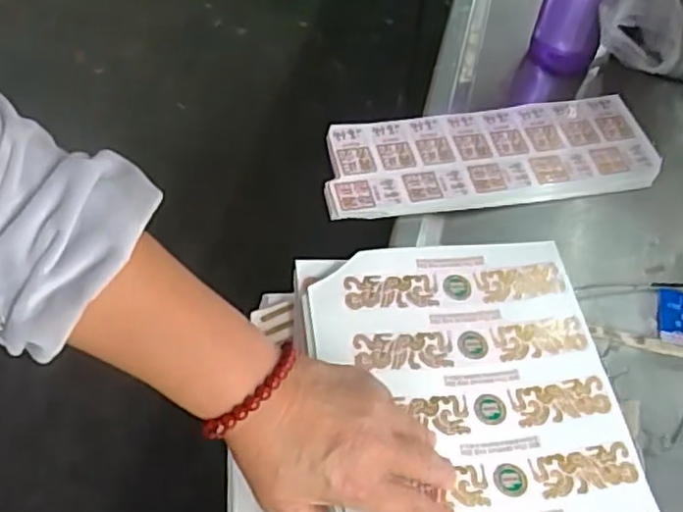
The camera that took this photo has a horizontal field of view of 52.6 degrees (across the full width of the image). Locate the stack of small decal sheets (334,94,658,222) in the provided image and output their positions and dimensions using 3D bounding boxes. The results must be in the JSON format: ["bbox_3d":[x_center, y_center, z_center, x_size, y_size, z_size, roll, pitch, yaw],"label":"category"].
[{"bbox_3d":[0.144,-0.096,0.665,0.325,0.012,0.114,-6,61,-11],"label":"stack of small decal sheets"}]

